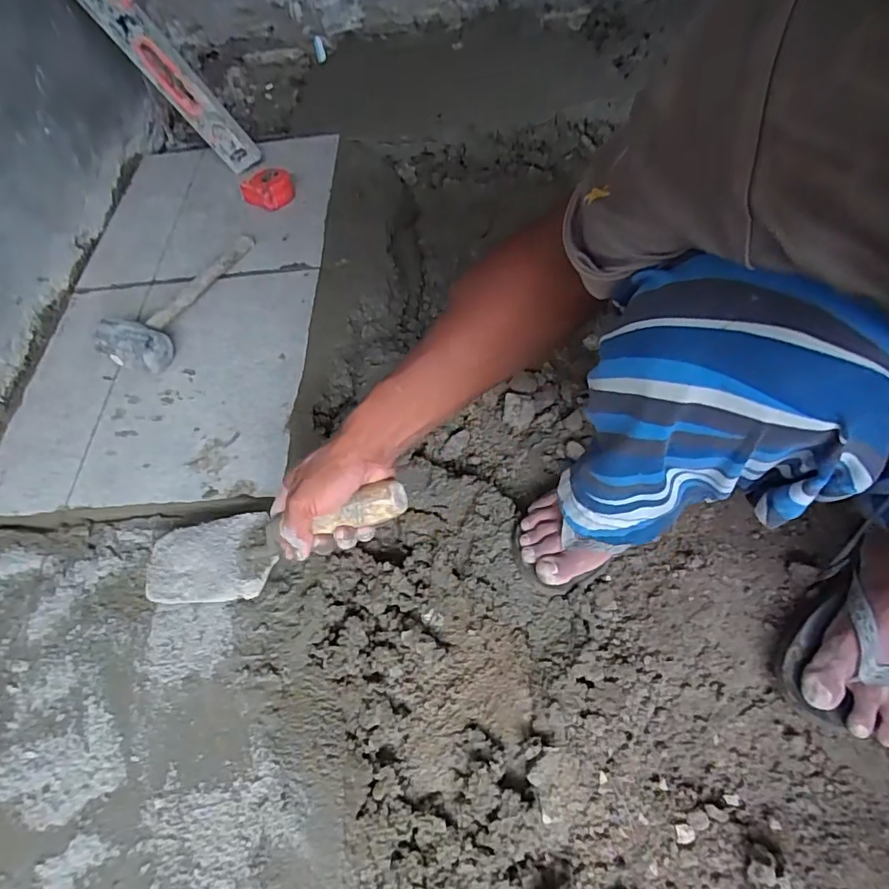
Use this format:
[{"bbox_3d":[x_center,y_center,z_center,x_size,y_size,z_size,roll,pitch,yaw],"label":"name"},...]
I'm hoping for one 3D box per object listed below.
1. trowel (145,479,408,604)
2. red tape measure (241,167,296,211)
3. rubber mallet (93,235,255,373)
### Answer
[{"bbox_3d":[-0.168,0.091,0.520,0.294,0.048,0.092,-20,56,24],"label":"trowel"},{"bbox_3d":[-0.300,-0.435,0.929,0.088,0.039,0.074,-20,55,-7],"label":"red tape measure"},{"bbox_3d":[-0.373,-0.224,0.785,0.087,0.064,0.293,14,60,15],"label":"rubber mallet"}]

